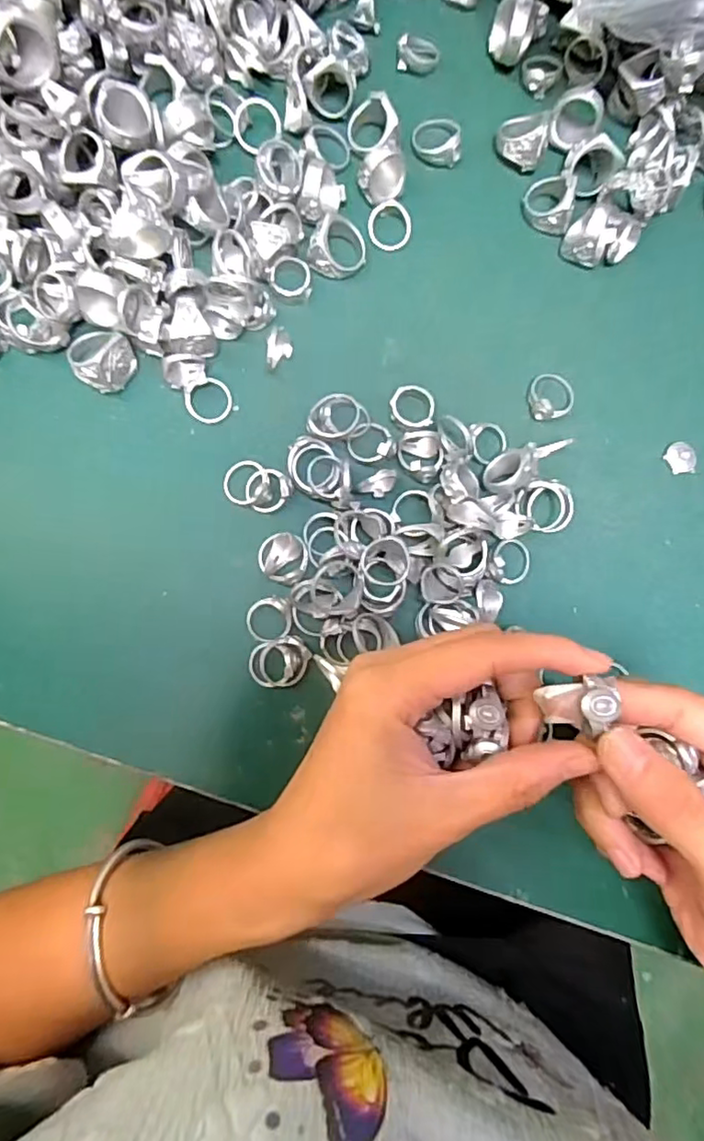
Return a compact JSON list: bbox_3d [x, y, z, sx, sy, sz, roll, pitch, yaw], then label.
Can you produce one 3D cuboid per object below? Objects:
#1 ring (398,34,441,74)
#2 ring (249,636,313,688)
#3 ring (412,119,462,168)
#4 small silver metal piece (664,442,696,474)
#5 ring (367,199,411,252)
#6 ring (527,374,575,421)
[{"bbox_3d":[0.035,-0.269,0.318,0.022,0.009,0.015,6,83,-5],"label":"ring"},{"bbox_3d":[-0.032,0.042,0.280,0.028,0.006,0.022,-10,85,-7],"label":"ring"},{"bbox_3d":[0.043,-0.220,0.313,0.023,0.009,0.022,1,84,-6],"label":"ring"},{"bbox_3d":[0.168,-0.057,0.310,0.014,0.005,0.017,-31,88,-8],"label":"small silver metal piece"},{"bbox_3d":[0.019,-0.174,0.307,0.022,0.005,0.025,11,83,-4],"label":"ring"},{"bbox_3d":[0.101,-0.089,0.306,0.026,0.009,0.023,-22,87,-7],"label":"ring"}]

